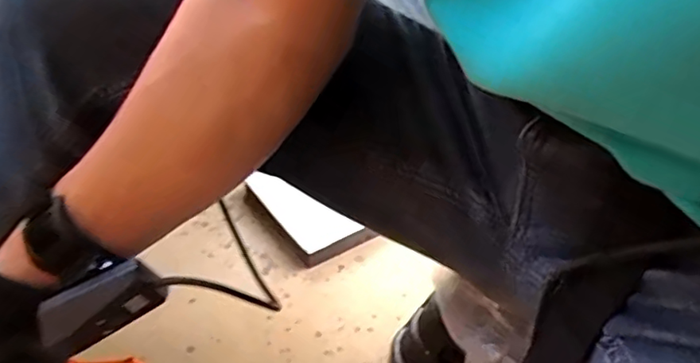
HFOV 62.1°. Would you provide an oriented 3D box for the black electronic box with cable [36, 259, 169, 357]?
[{"bbox_3d":[-0.145,0.072,0.346,0.069,0.028,0.024,-27,41,-2],"label":"black electronic box with cable"}]

